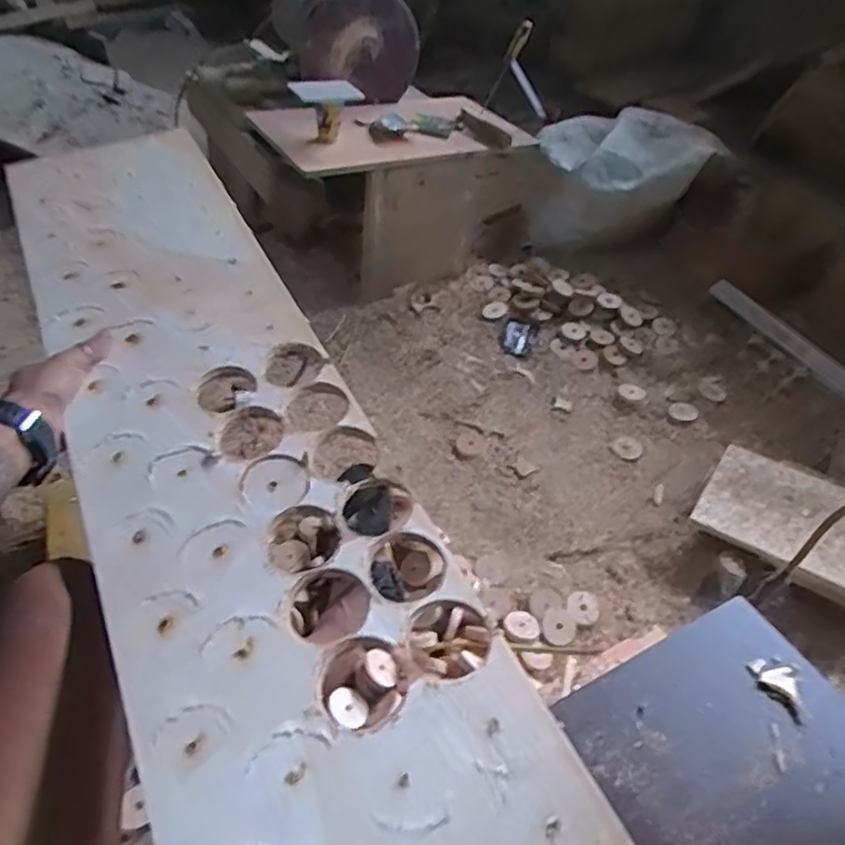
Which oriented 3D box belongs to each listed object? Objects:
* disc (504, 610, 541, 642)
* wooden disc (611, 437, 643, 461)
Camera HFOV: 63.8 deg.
[{"bbox_3d":[0.139,0.287,0.962,0.048,0.007,0.052,3,34,-2],"label":"disc"},{"bbox_3d":[0.378,0.048,1.247,0.052,0.004,0.060,34,50,27],"label":"wooden disc"}]

